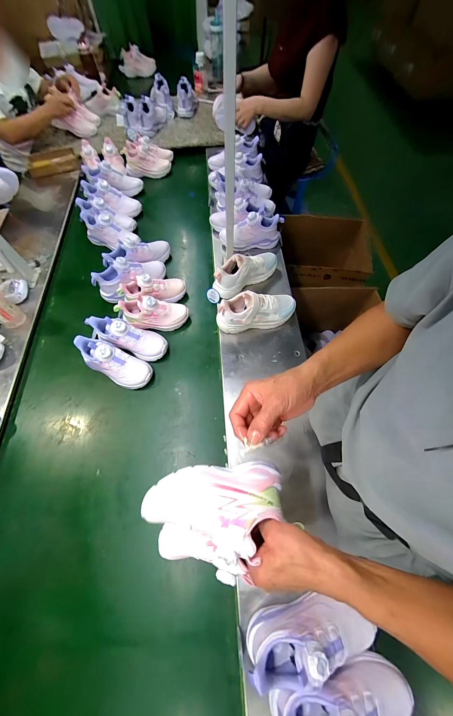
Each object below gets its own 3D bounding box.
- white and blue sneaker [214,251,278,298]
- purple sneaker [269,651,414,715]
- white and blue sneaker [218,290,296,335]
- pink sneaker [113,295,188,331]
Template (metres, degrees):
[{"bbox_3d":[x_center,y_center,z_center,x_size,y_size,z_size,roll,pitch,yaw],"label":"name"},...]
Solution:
[{"bbox_3d":[0.060,-0.275,0.766,0.220,0.099,0.079,-26,69,-13],"label":"white and blue sneaker"},{"bbox_3d":[0.180,0.527,0.371,0.226,0.084,0.087,-2,65,-3],"label":"purple sneaker"},{"bbox_3d":[0.086,-0.135,0.706,0.226,0.103,0.075,-8,66,-6],"label":"white and blue sneaker"},{"bbox_3d":[-0.217,-0.134,0.732,0.198,0.092,0.076,1,65,-2],"label":"pink sneaker"}]

